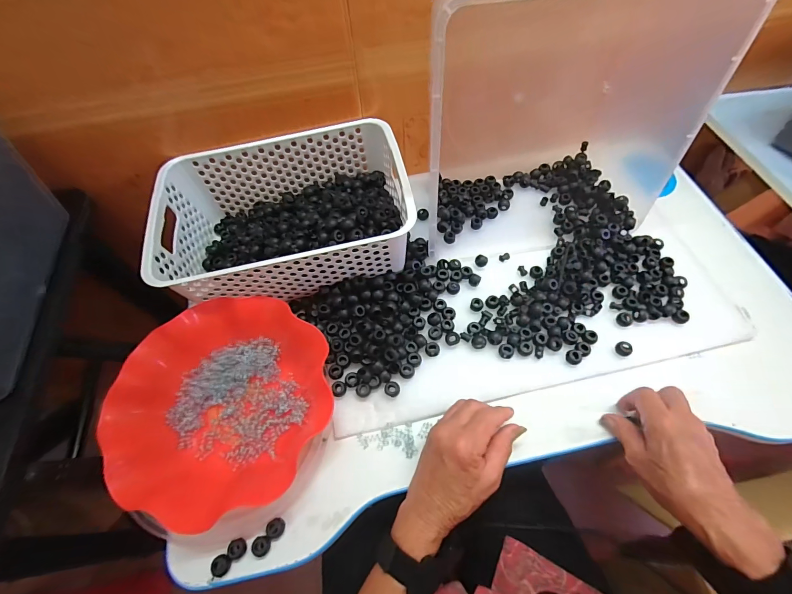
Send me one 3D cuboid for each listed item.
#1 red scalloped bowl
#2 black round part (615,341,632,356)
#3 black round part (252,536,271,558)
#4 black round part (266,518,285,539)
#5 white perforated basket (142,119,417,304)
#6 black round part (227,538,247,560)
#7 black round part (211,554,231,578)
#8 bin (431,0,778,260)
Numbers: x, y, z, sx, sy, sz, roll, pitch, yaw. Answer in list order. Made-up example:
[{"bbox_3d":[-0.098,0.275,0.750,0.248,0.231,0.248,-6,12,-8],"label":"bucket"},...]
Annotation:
[{"bbox_3d":[-0.180,0.113,0.389,0.208,0.070,0.212,-1,61,2],"label":"red scalloped bowl"},{"bbox_3d":[0.273,0.063,0.432,0.016,0.014,0.018,-28,64,-13],"label":"black round part"},{"bbox_3d":[-0.133,0.247,0.356,0.017,0.007,0.017,-1,61,2],"label":"black round part"},{"bbox_3d":[-0.122,0.233,0.364,0.018,0.009,0.017,-1,61,2],"label":"black round part"},{"bbox_3d":[-0.142,-0.108,0.476,0.307,0.097,0.205,-13,61,-5],"label":"white perforated basket"},{"bbox_3d":[-0.157,0.249,0.355,0.016,0.008,0.018,5,61,5],"label":"black round part"},{"bbox_3d":[-0.170,0.261,0.349,0.018,0.010,0.018,-1,61,2],"label":"black round part"},{"bbox_3d":[0.181,-0.219,0.424,0.295,0.276,0.187,-5,61,-1],"label":"bin"}]

